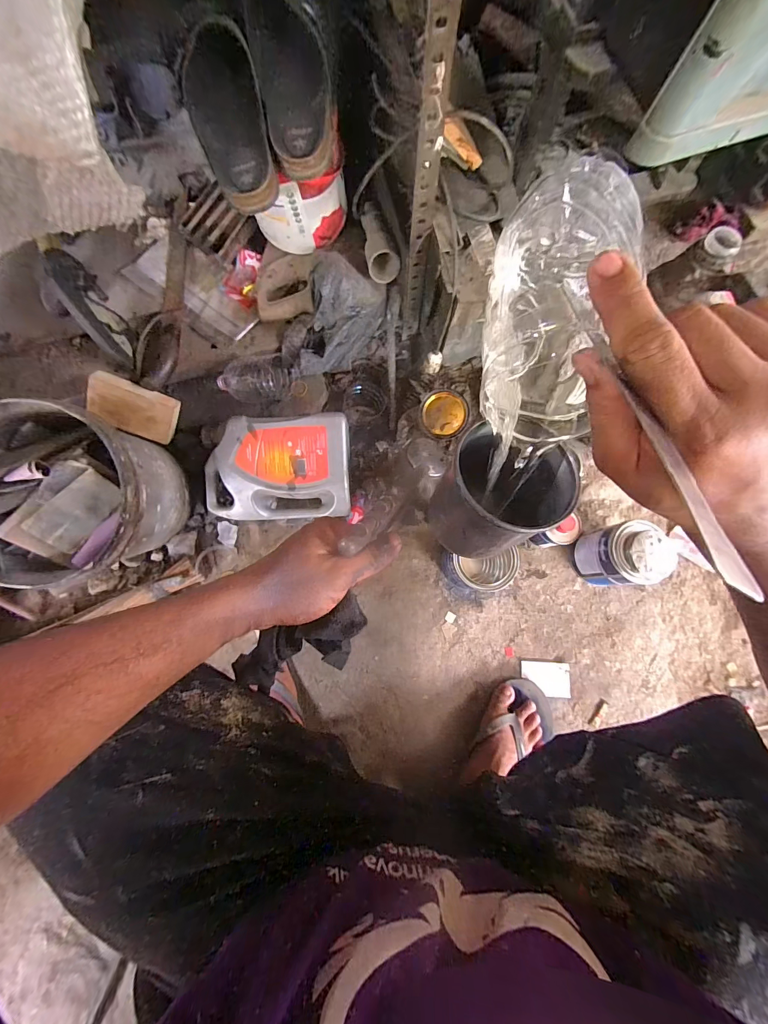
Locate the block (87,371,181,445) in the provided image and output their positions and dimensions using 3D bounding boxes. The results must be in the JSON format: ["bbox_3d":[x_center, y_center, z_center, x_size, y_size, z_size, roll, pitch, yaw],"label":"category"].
[{"bbox_3d":[-0.470,-0.192,0.677,0.140,0.025,0.091,19,112,-22],"label":"block"}]

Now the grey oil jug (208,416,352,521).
[{"bbox_3d":[-0.201,-0.086,0.711,0.279,0.105,0.194,-2,95,-2],"label":"grey oil jug"}]

